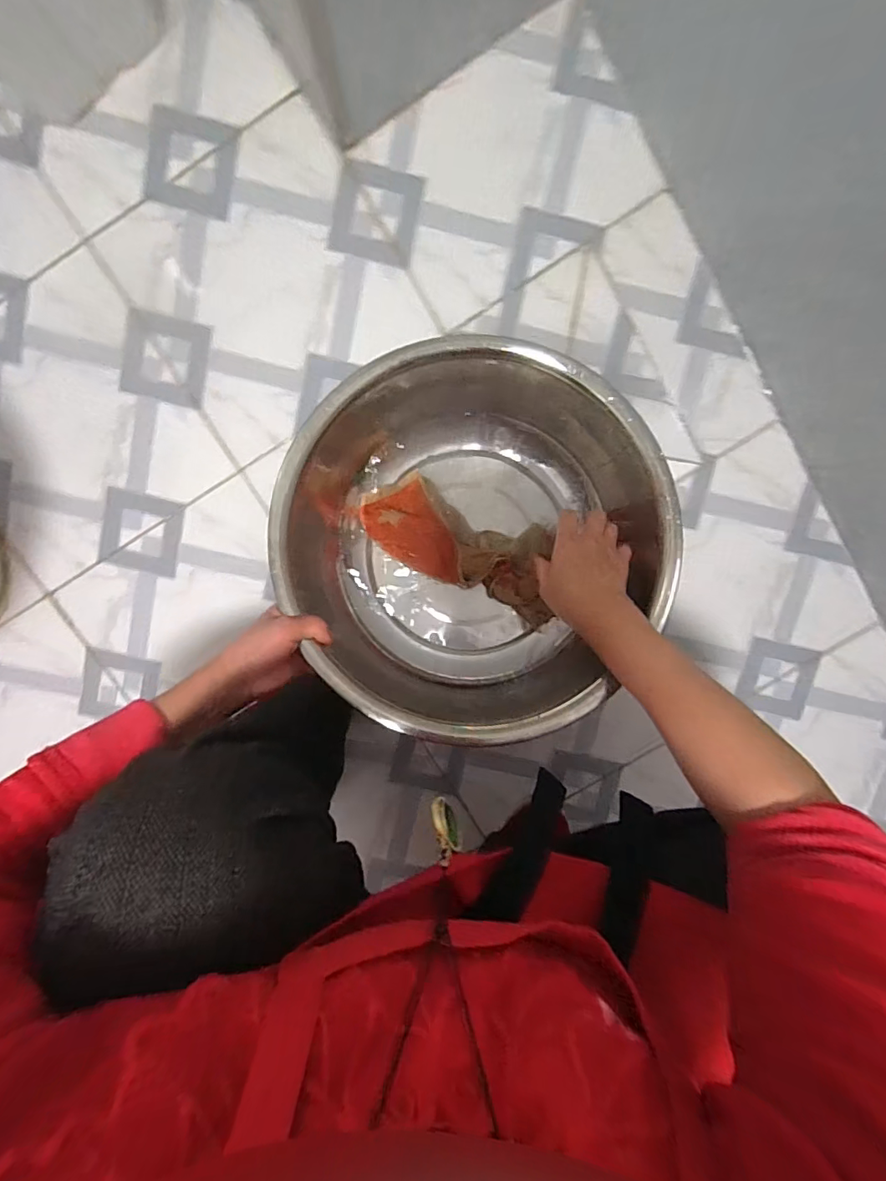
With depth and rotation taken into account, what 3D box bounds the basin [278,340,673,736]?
[{"bbox_3d":[0.028,-0.059,0.518,0.366,0.156,0.367,0,98,-1],"label":"basin"}]

